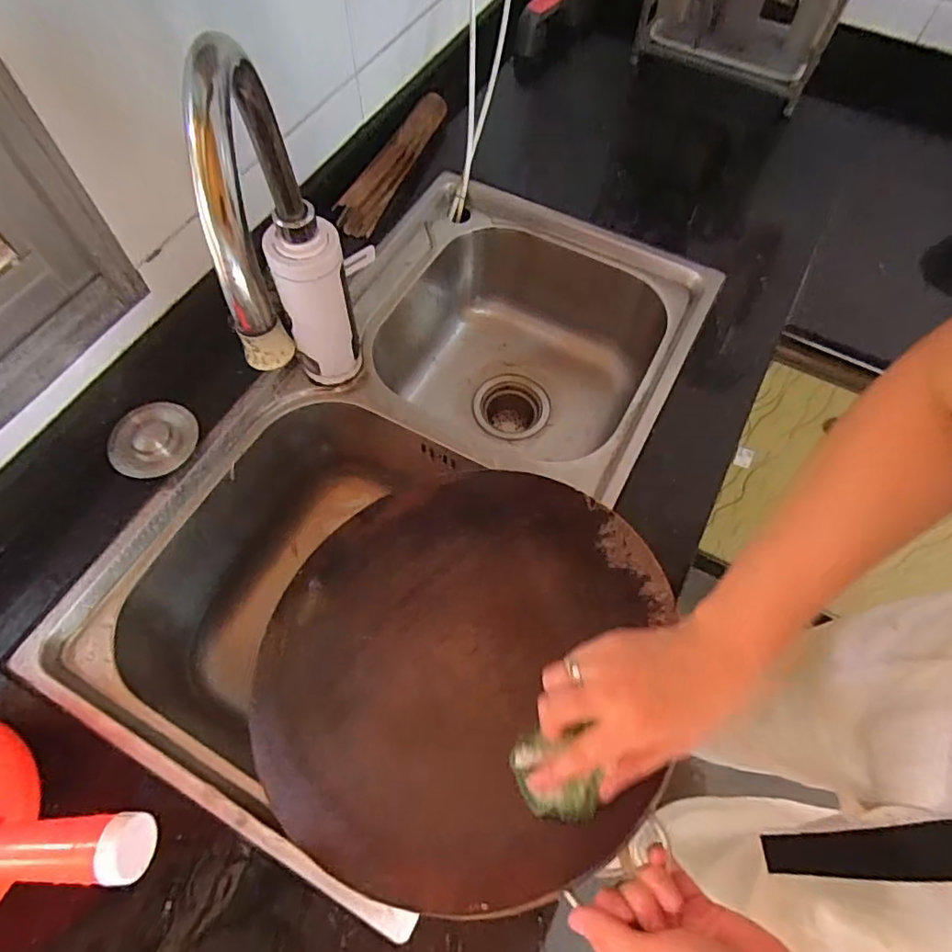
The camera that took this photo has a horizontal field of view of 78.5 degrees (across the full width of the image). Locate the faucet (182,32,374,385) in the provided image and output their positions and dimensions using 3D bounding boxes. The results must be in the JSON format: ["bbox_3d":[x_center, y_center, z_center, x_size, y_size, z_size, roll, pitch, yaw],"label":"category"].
[{"bbox_3d":[-0.130,-0.129,0.456,0.075,0.337,0.213,-15,64,-9],"label":"faucet"}]

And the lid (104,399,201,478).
[{"bbox_3d":[-0.320,-0.036,0.578,0.075,0.010,0.079,0,69,-20],"label":"lid"}]

